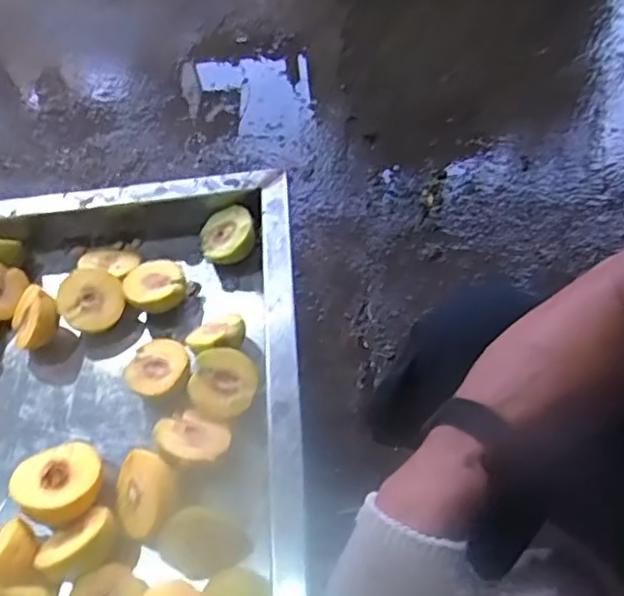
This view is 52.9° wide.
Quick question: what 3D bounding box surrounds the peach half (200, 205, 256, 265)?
[{"bbox_3d":[-0.083,-0.061,0.643,0.062,0.030,0.060,-24,51,19],"label":"peach half"}]

